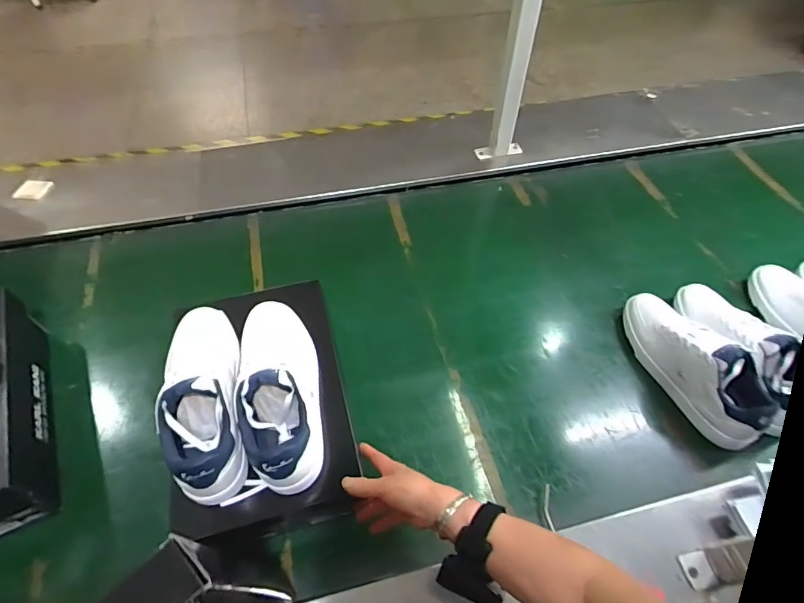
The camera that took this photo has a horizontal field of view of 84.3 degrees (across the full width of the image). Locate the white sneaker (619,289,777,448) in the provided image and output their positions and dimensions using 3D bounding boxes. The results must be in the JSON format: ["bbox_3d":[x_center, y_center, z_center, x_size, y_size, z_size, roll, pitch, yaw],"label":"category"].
[{"bbox_3d":[0.505,0.093,0.770,0.099,0.114,0.301,-18,56,-15],"label":"white sneaker"}]

